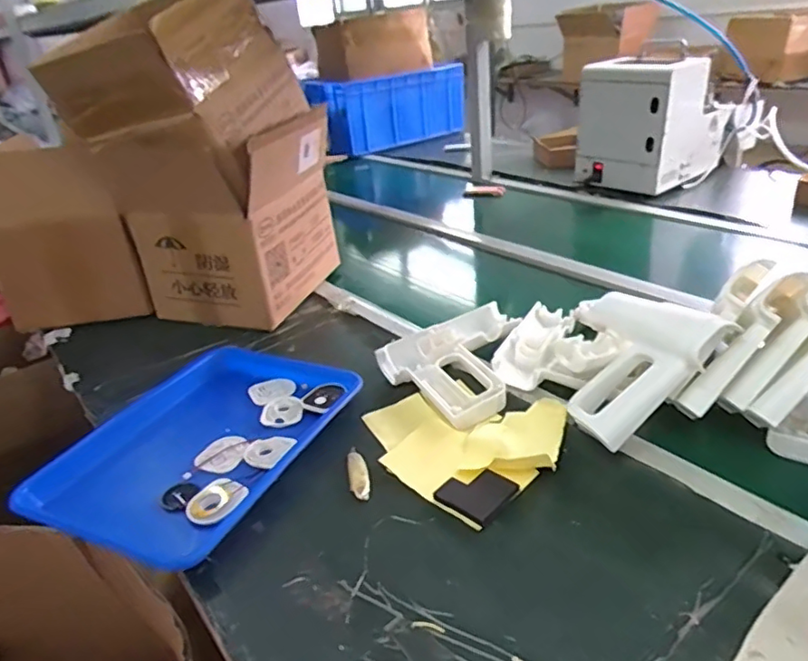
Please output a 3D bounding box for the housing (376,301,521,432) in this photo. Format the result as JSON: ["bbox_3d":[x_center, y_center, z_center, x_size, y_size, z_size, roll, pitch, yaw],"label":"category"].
[{"bbox_3d":[0.091,0.036,0.769,0.196,0.031,0.185,-22,32,-27],"label":"housing"}]

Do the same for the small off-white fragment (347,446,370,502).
[{"bbox_3d":[-0.048,0.151,0.625,0.021,0.011,0.075,-9,28,-6],"label":"small off-white fragment"}]

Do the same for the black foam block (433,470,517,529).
[{"bbox_3d":[0.070,0.158,0.576,0.061,0.010,0.059,18,37,38],"label":"black foam block"}]

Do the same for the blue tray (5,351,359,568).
[{"bbox_3d":[-0.230,0.116,0.690,0.260,0.030,0.339,9,32,26],"label":"blue tray"}]

